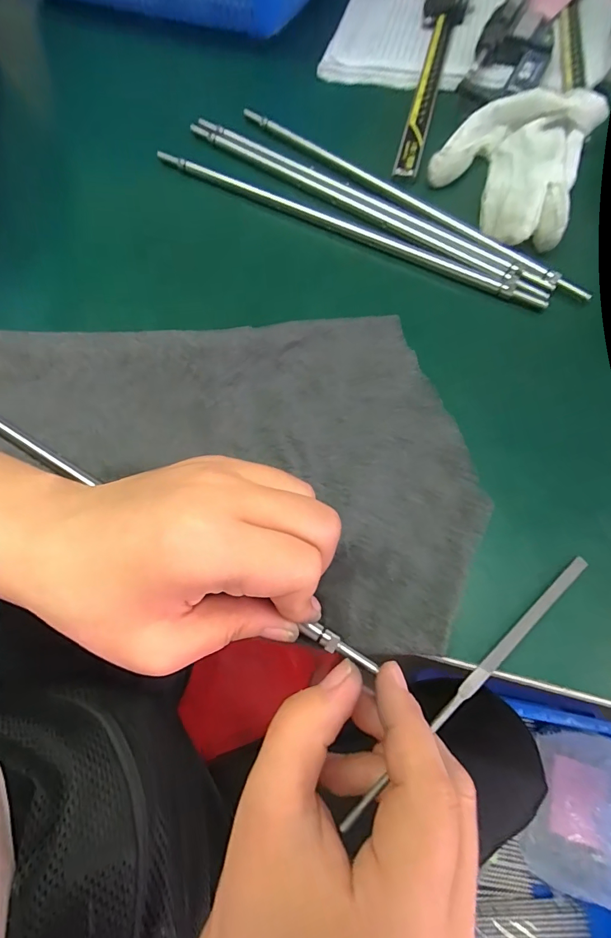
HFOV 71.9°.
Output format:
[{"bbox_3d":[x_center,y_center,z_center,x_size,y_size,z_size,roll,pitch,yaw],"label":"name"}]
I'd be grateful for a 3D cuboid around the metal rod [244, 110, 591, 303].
[{"bbox_3d":[0.056,-0.180,0.274,0.274,0.007,0.010,41,74,16],"label":"metal rod"}]

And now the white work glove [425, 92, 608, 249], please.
[{"bbox_3d":[0.127,-0.193,0.265,0.087,0.026,0.121,23,70,11],"label":"white work glove"}]

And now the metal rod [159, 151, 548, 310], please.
[{"bbox_3d":[0.017,-0.155,0.267,0.272,0.009,0.006,29,71,13],"label":"metal rod"}]

